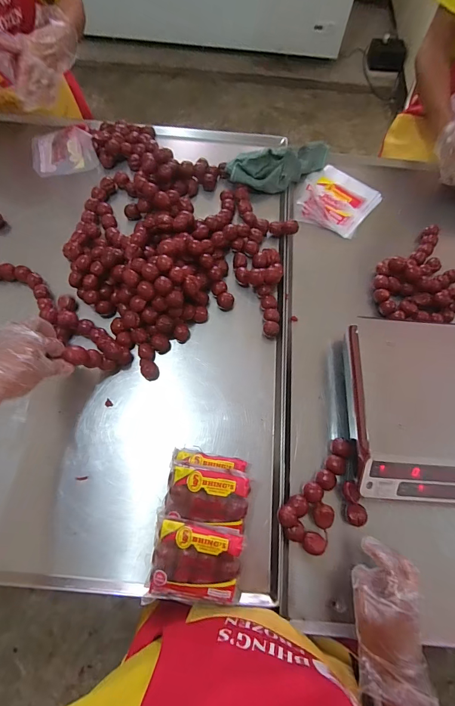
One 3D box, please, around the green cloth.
[{"bbox_3d":[0.145,-0.479,0.866,0.289,0.059,0.098,-23,72,-11],"label":"green cloth"}]

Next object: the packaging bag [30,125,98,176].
[{"bbox_3d":[-0.440,-0.546,0.902,0.171,0.018,0.122,-15,89,-4],"label":"packaging bag"}]

